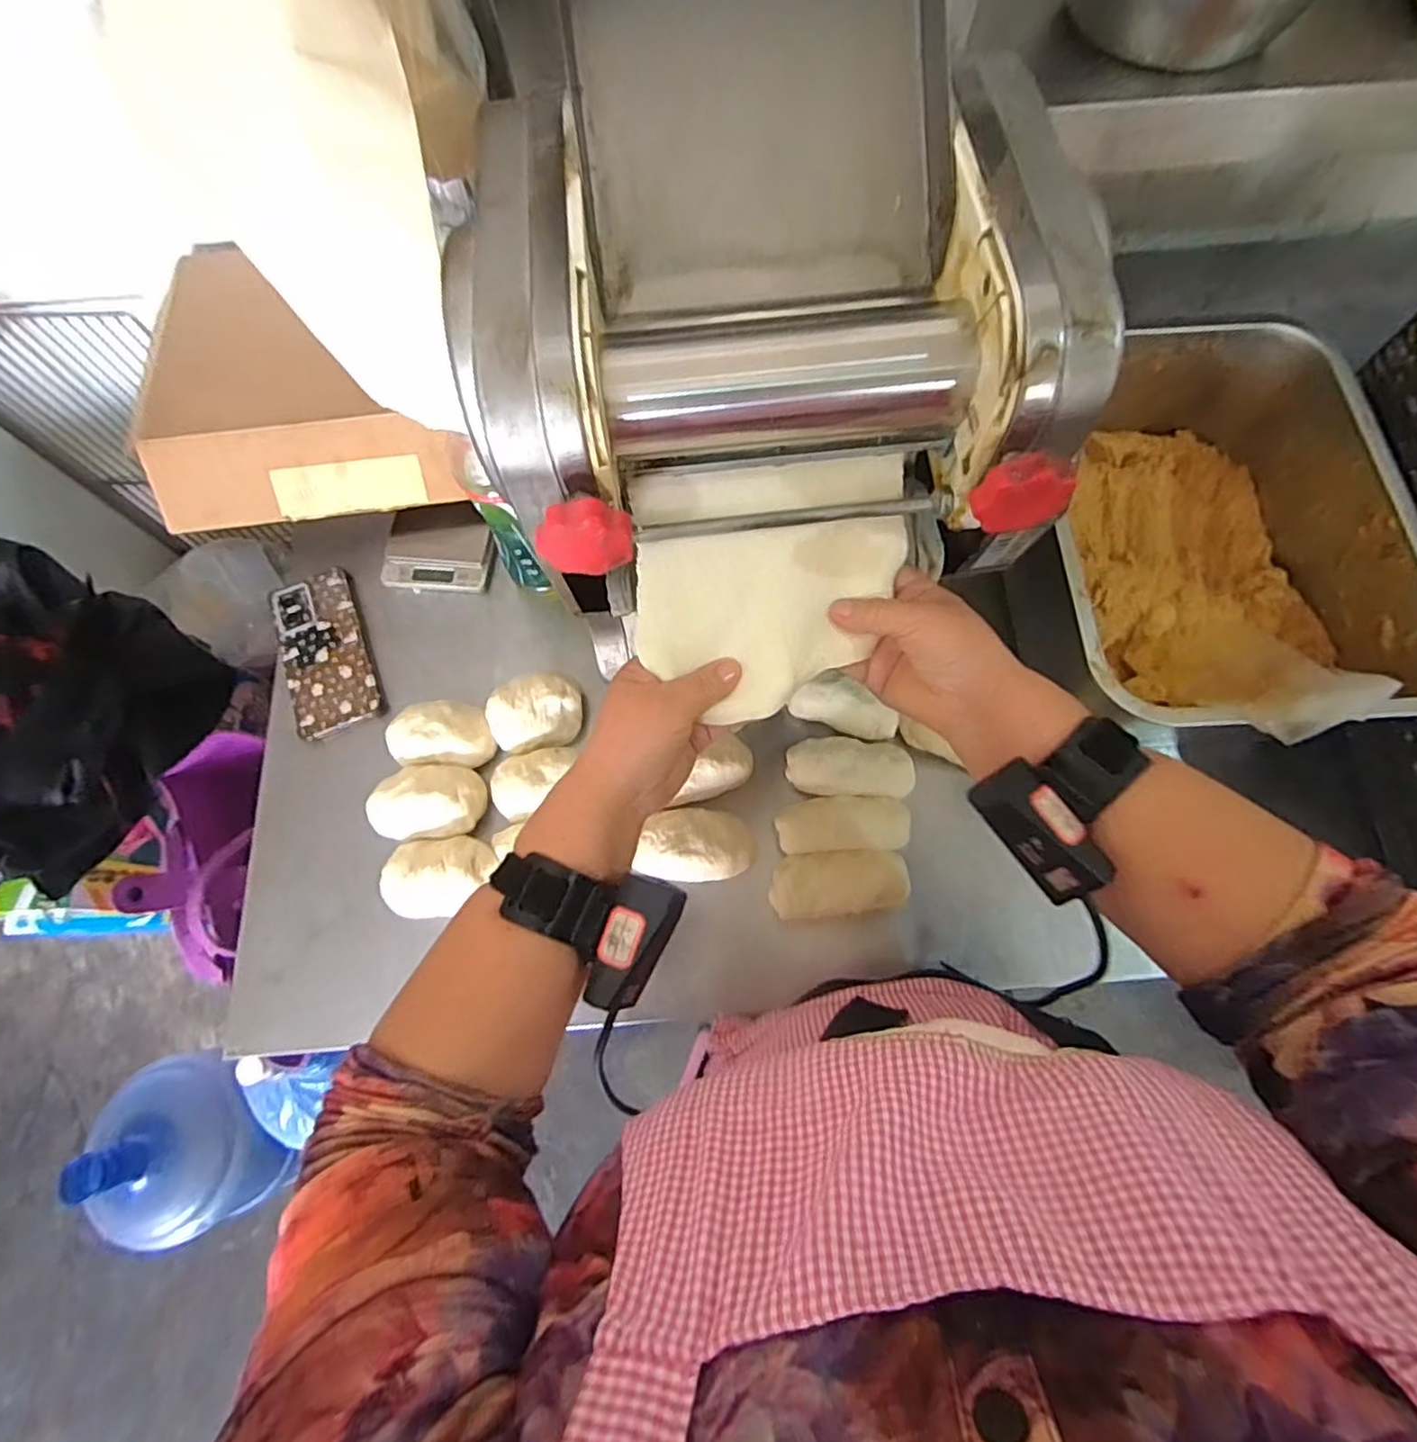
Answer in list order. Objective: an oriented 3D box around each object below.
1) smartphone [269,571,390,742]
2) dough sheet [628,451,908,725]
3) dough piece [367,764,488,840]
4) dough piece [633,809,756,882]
[{"bbox_3d":[-0.365,-0.066,0.634,0.078,0.019,0.168,-22,72,-6],"label":"smartphone"},{"bbox_3d":[0.040,-0.078,0.391,0.162,0.015,0.142,-7,92,-6],"label":"dough sheet"},{"bbox_3d":[-0.236,0.071,0.570,0.095,0.043,0.062,-3,71,0],"label":"dough piece"},{"bbox_3d":[-0.008,0.102,0.543,0.096,0.025,0.059,1,71,2],"label":"dough piece"}]

